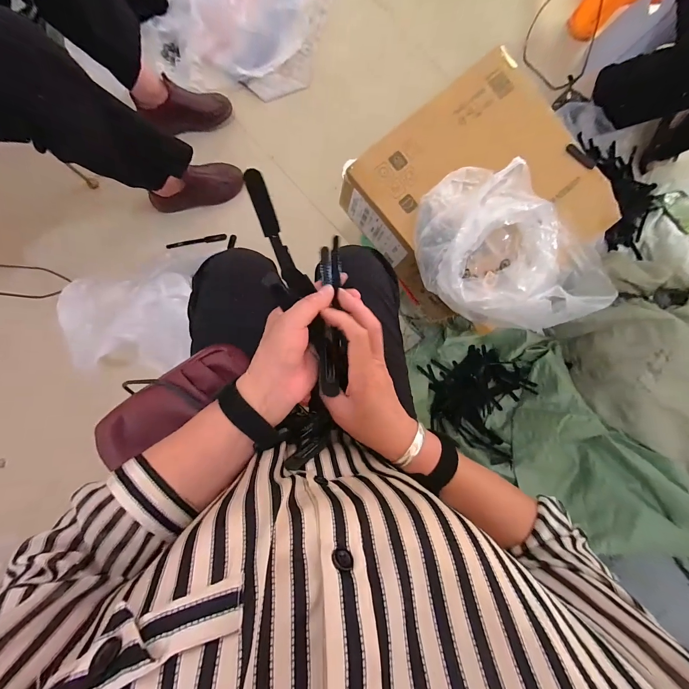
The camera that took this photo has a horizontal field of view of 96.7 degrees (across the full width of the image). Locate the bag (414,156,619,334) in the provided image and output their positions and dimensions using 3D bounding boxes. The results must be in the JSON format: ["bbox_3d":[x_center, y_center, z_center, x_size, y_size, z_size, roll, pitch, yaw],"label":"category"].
[{"bbox_3d":[0.257,-0.146,0.494,0.311,0.111,0.209,40,82,-2],"label":"bag"}]

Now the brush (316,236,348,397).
[{"bbox_3d":[-0.013,-0.029,0.313,0.029,0.020,0.155,0,87,-6],"label":"brush"}]

